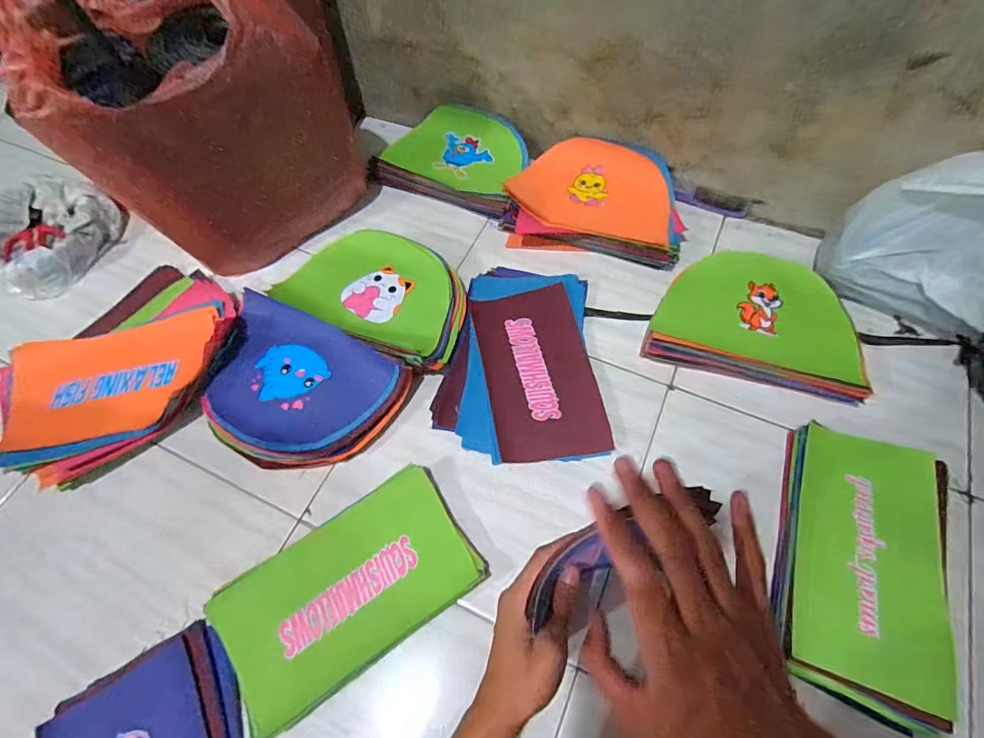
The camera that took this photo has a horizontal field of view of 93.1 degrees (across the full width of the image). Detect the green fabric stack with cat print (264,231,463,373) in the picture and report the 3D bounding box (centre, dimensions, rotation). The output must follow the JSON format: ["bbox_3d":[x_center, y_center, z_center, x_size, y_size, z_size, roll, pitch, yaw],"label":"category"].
[{"bbox_3d":[-0.175,-0.127,0.762,0.305,0.043,0.201,27,66,15],"label":"green fabric stack with cat print"}]

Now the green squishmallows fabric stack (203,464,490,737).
[{"bbox_3d":[-0.170,0.265,0.567,0.292,0.028,0.168,-32,66,-15],"label":"green squishmallows fabric stack"}]

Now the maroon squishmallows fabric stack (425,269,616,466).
[{"bbox_3d":[0.044,-0.018,0.730,0.242,0.019,0.326,1,62,2],"label":"maroon squishmallows fabric stack"}]

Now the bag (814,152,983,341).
[{"bbox_3d":[0.635,-0.189,0.638,0.234,0.229,0.148,25,65,14],"label":"bag"}]

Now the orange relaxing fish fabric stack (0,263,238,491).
[{"bbox_3d":[-0.562,-0.002,0.711,0.272,0.072,0.368,30,66,16],"label":"orange relaxing fish fabric stack"}]

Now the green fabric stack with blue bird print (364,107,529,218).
[{"bbox_3d":[-0.075,-0.415,0.911,0.282,0.063,0.204,18,63,10],"label":"green fabric stack with blue bird print"}]

